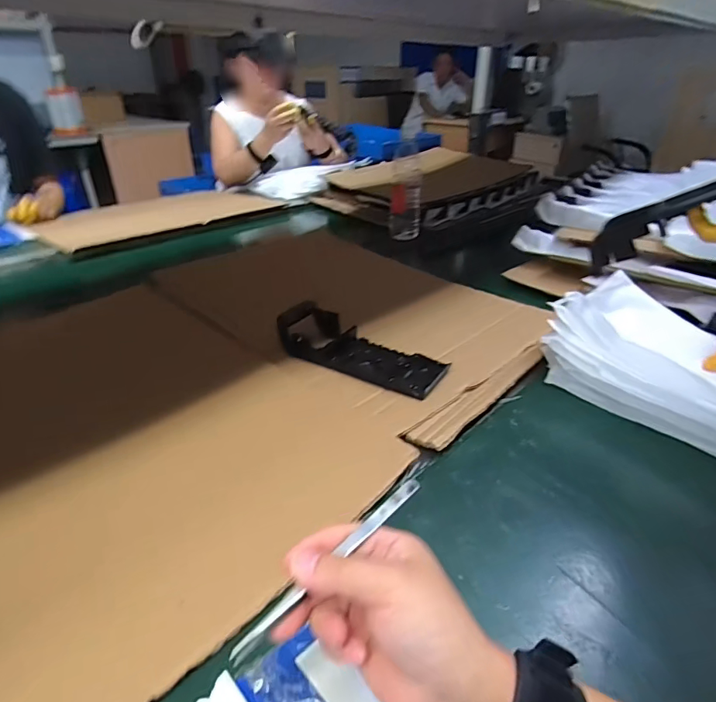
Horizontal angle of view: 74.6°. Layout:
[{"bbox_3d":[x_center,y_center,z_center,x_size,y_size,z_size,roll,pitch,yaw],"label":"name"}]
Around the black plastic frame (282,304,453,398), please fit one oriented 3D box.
[{"bbox_3d":[0.001,-0.009,0.583,0.217,0.041,0.087,18,36,28],"label":"black plastic frame"}]

